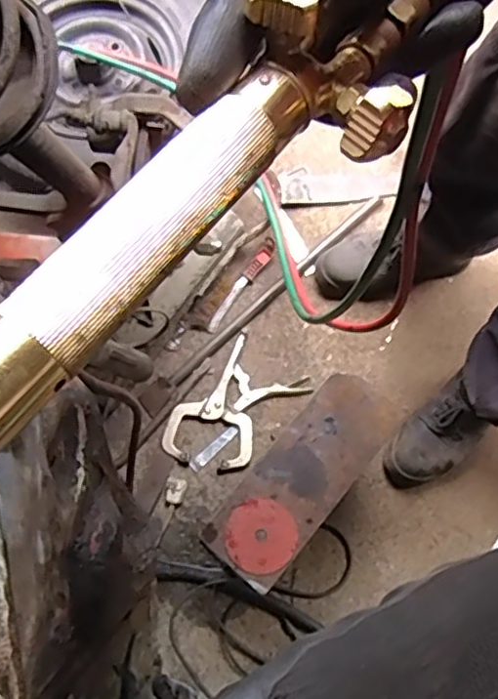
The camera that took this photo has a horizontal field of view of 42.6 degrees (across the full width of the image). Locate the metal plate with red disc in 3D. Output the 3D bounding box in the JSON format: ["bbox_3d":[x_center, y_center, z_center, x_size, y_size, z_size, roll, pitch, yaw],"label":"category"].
[{"bbox_3d":[0.077,0.179,0.905,0.121,0.013,0.316,40,78,9],"label":"metal plate with red disc"}]

